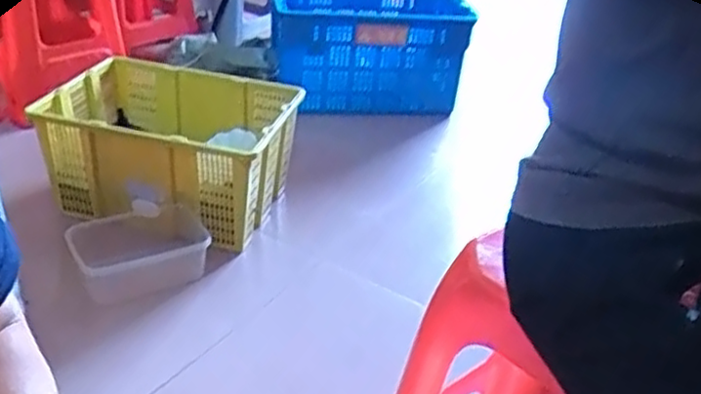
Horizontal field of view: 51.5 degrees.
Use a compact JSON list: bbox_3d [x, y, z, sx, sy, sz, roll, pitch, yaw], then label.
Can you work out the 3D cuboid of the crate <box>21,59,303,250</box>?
[{"bbox_3d":[-0.396,-0.120,1.625,0.498,0.211,0.406,10,31,9],"label":"crate"}]

